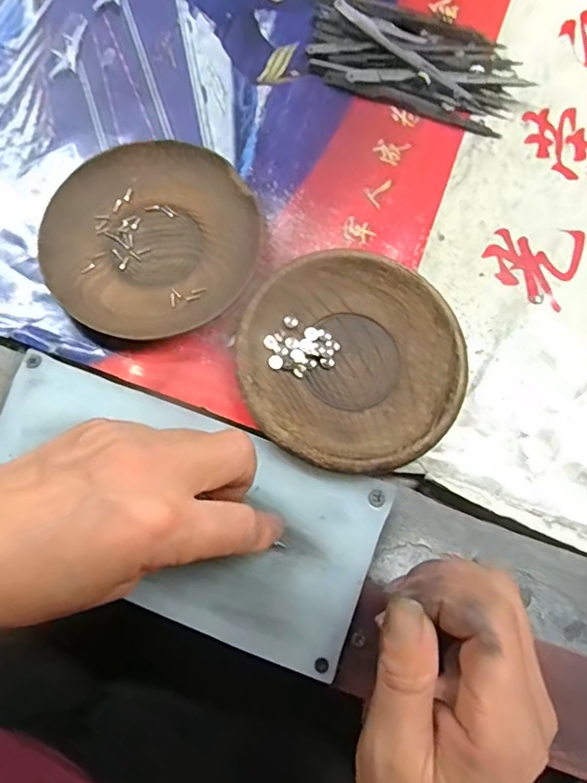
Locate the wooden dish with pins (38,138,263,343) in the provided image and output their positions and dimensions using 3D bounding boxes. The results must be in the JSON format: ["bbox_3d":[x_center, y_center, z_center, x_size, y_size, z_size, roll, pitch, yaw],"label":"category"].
[{"bbox_3d":[-0.076,-0.084,0.295,0.111,0.014,0.112,0,77,1],"label":"wooden dish with pins"}]

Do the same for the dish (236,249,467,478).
[{"bbox_3d":[0.029,-0.015,0.276,0.106,0.015,0.112,0,77,1],"label":"dish"}]

